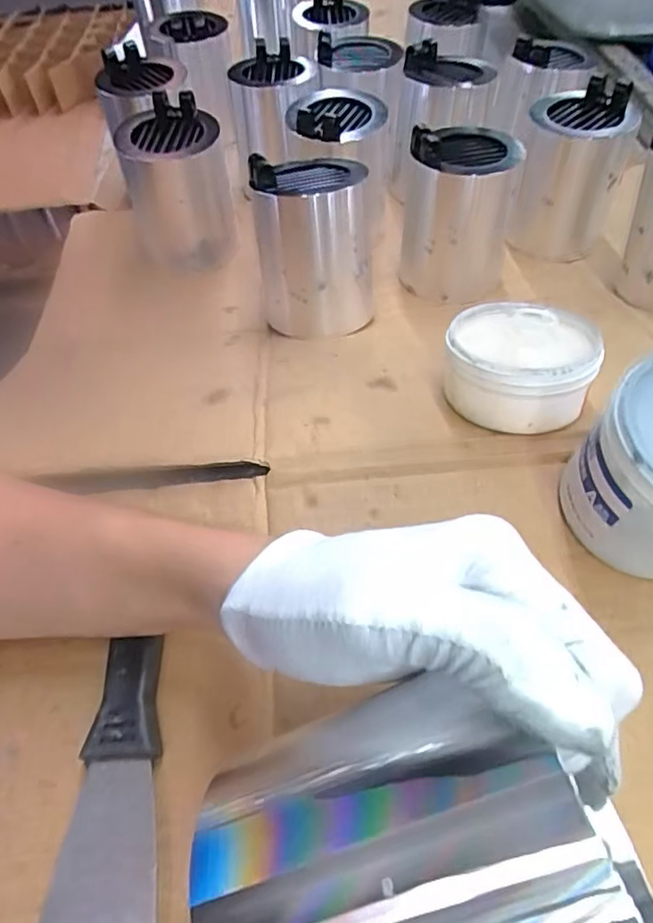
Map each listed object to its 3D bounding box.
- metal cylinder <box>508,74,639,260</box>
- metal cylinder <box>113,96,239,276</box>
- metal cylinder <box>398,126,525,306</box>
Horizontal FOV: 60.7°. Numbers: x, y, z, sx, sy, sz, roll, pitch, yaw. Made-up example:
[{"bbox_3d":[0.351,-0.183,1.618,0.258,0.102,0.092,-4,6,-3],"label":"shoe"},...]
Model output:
[{"bbox_3d":[0.215,-0.257,0.501,0.084,0.109,0.082,12,56,9],"label":"metal cylinder"},{"bbox_3d":[-0.133,-0.241,0.503,0.089,0.116,0.088,-16,56,-9],"label":"metal cylinder"},{"bbox_3d":[0.107,-0.204,0.457,0.084,0.109,0.090,7,56,6],"label":"metal cylinder"}]

